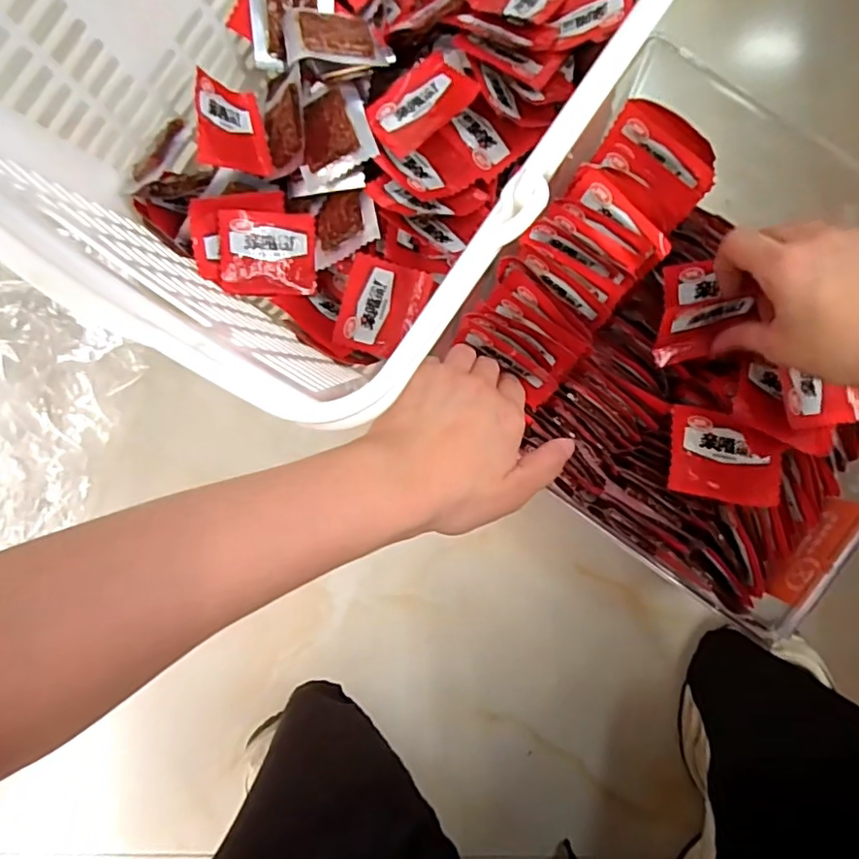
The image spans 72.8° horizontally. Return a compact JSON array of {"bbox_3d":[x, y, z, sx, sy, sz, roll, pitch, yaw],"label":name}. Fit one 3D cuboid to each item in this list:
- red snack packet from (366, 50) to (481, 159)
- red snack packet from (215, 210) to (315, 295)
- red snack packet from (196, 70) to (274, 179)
[{"bbox_3d":[-0.008,-0.229,0.410,0.074,0.012,0.050,-37,87,-3],"label":"red snack packet"},{"bbox_3d":[-0.119,-0.130,0.431,0.068,0.009,0.058,-6,113,-25],"label":"red snack packet"},{"bbox_3d":[-0.139,-0.212,0.410,0.008,0.064,0.056,-1,99,27],"label":"red snack packet"}]

